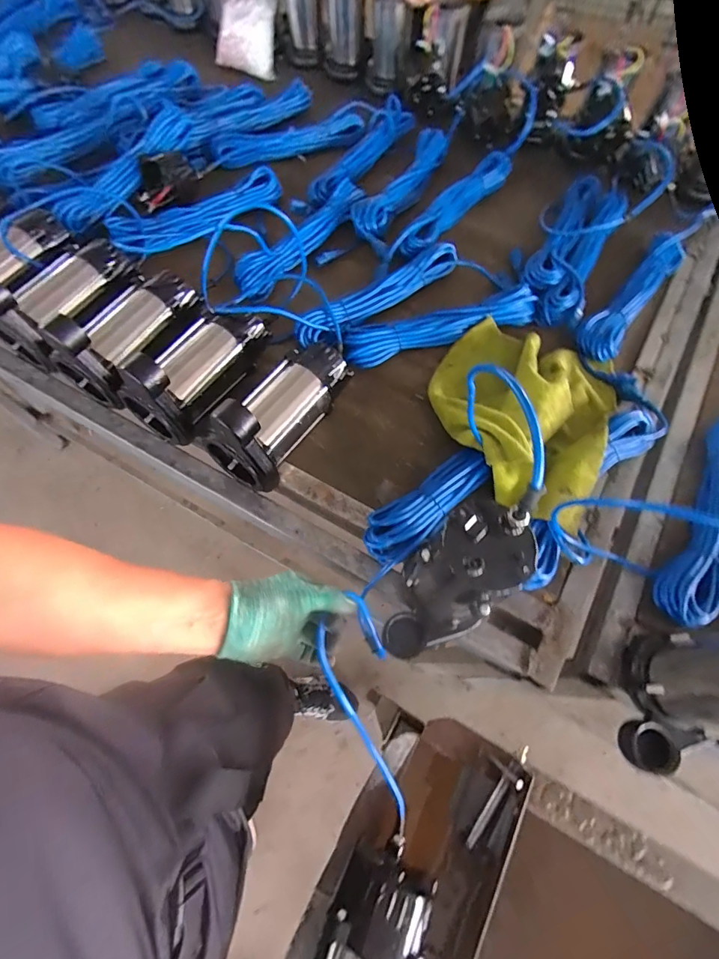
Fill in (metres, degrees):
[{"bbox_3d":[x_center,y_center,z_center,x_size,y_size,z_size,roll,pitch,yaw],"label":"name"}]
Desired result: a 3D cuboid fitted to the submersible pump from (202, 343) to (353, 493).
[{"bbox_3d":[-0.116,-0.114,0.628,0.110,0.165,0.233,29,68,11],"label":"submersible pump"}]

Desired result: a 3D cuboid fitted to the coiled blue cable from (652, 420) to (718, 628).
[{"bbox_3d":[0.514,0.048,0.623,0.072,0.056,0.351,31,69,12],"label":"coiled blue cable"}]

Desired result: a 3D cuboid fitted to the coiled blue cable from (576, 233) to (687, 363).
[{"bbox_3d":[0.514,-0.344,0.808,0.079,0.045,0.369,39,70,15],"label":"coiled blue cable"}]

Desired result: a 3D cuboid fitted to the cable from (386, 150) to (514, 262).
[{"bbox_3d":[0.185,-0.556,0.871,0.059,0.037,0.380,36,70,14],"label":"cable"}]

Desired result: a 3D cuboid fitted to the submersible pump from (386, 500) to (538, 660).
[{"bbox_3d":[0.090,0.122,0.475,0.131,0.247,0.104,-17,67,-9],"label":"submersible pump"}]

